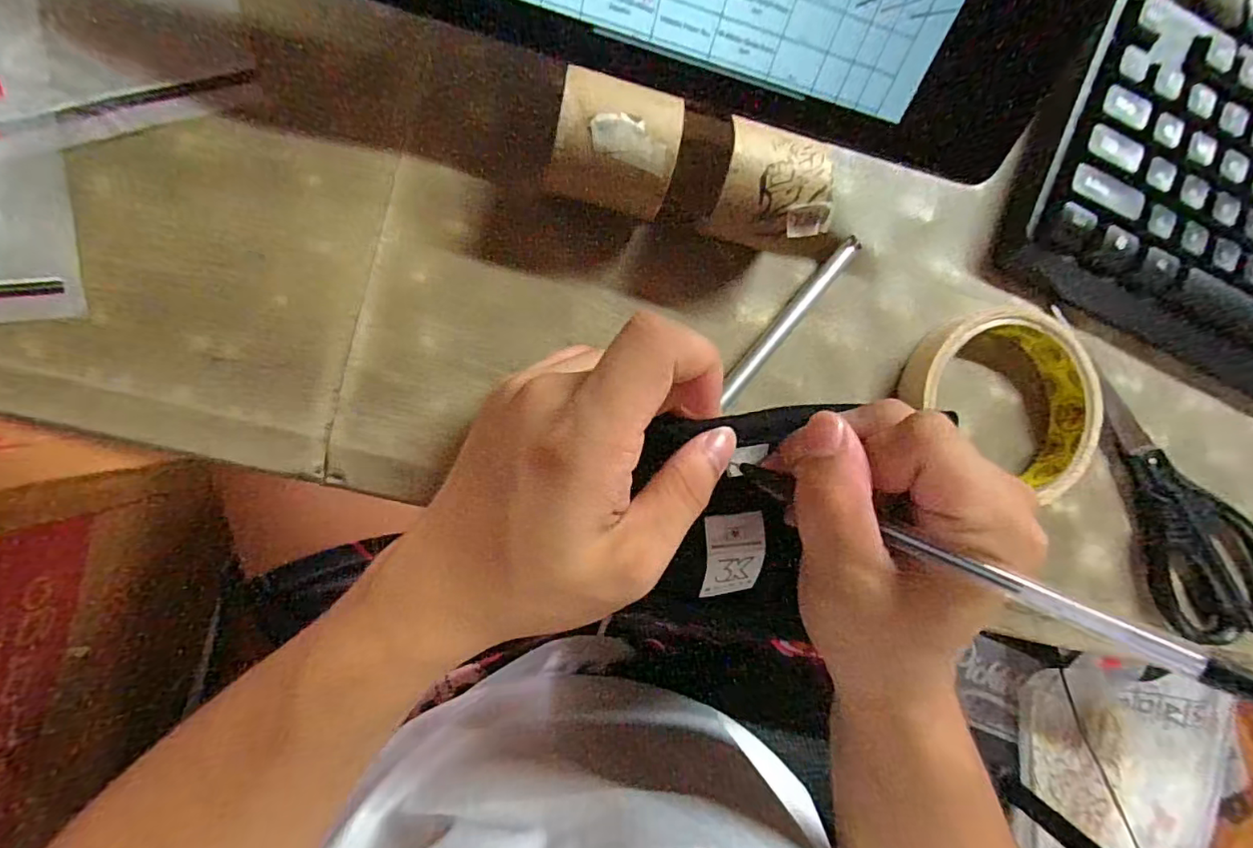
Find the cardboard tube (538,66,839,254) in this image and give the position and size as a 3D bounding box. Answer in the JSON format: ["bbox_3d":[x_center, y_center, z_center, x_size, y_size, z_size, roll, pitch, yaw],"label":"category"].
[{"bbox_3d":[0.024,-0.093,0.214,0.102,0.047,0.037,12,88,-9],"label":"cardboard tube"}]

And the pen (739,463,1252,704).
[{"bbox_3d":[0.092,0.038,0.156,0.006,0.135,0.006,33,83,-52],"label":"pen"}]

